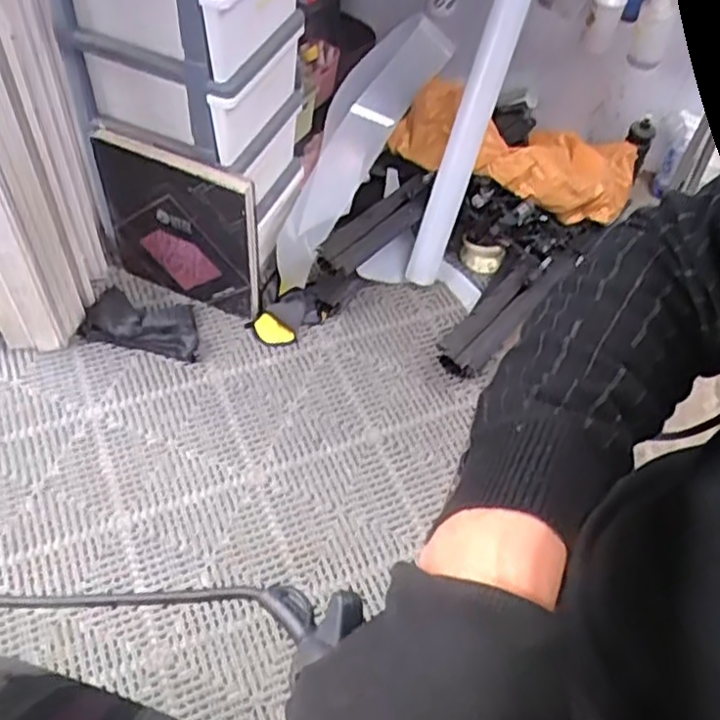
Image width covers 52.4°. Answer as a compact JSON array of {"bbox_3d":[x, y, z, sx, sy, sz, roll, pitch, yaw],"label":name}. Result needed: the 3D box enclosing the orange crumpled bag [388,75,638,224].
[{"bbox_3d":[0.375,-0.467,1.661,0.539,0.222,0.184,14,51,-13],"label":"orange crumpled bag"}]

